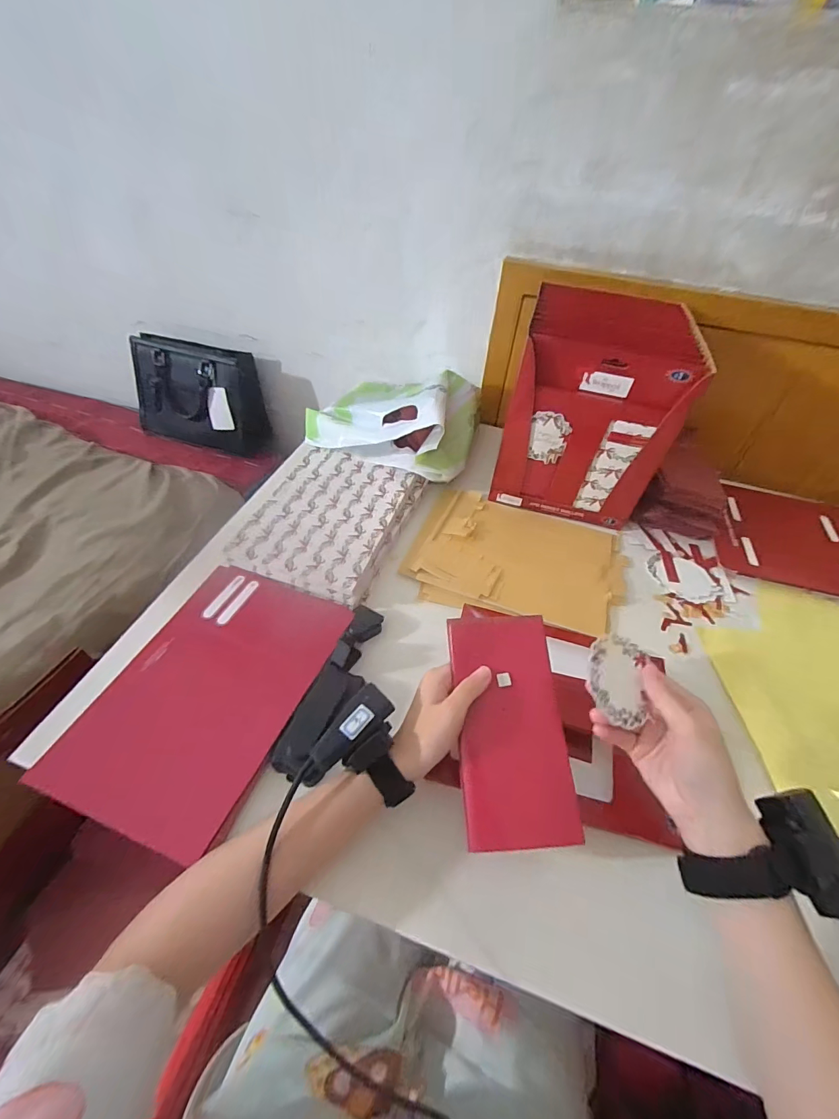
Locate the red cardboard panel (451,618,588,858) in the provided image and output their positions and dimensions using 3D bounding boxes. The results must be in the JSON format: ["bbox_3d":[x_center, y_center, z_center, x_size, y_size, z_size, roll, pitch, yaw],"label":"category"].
[{"bbox_3d":[0.075,0.135,0.357,0.086,0.014,0.176,-1,67,-5],"label":"red cardboard panel"}]

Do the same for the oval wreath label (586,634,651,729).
[{"bbox_3d":[0.153,0.090,0.331,0.056,0.004,0.063,25,62,-13],"label":"oval wreath label"}]

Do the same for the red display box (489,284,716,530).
[{"bbox_3d":[0.239,-0.222,0.619,0.201,0.252,0.215,14,47,9],"label":"red display box"}]

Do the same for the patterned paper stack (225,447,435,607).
[{"bbox_3d":[-0.129,-0.062,0.592,0.206,0.034,0.243,16,47,11],"label":"patterned paper stack"}]

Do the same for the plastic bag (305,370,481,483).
[{"bbox_3d":[-0.019,-0.224,0.679,0.232,0.124,0.229,26,50,19],"label":"plastic bag"}]

